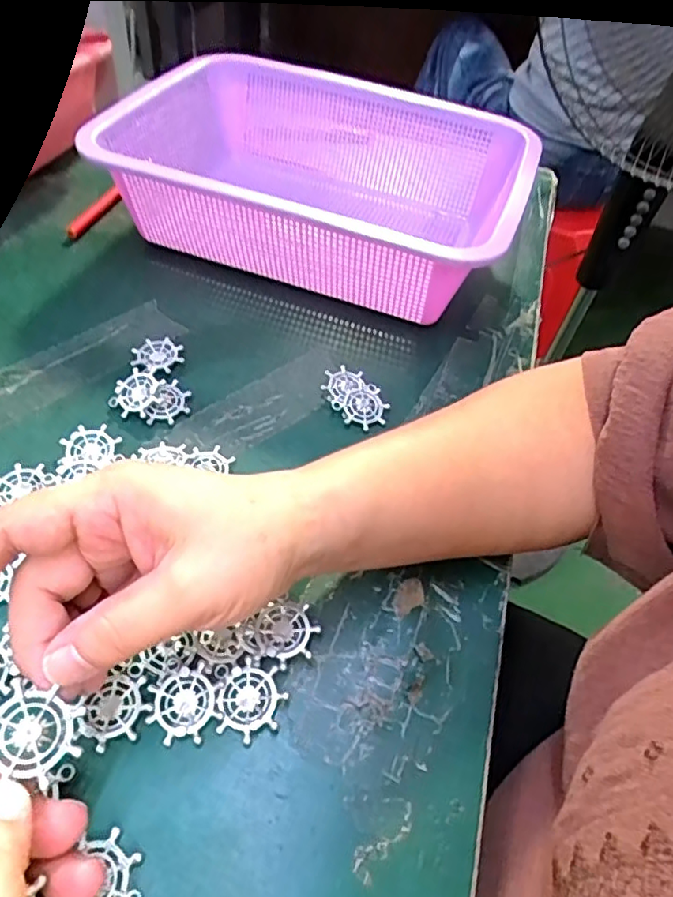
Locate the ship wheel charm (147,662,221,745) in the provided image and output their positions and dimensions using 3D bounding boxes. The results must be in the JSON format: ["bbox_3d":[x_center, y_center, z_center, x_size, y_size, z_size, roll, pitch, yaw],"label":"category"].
[{"bbox_3d":[-0.065,0.109,0.250,0.027,0.004,0.028,-17,55,-18],"label":"ship wheel charm"}]

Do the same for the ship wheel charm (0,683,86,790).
[{"bbox_3d":[-0.099,0.092,0.188,0.032,0.004,0.025,17,56,-26],"label":"ship wheel charm"}]

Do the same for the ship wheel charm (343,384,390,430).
[{"bbox_3d":[0.019,-0.027,0.370,0.026,0.006,0.031,15,51,6],"label":"ship wheel charm"}]

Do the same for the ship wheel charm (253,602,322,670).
[{"bbox_3d":[-0.023,0.084,0.270,0.027,0.004,0.027,0,54,0],"label":"ship wheel charm"}]

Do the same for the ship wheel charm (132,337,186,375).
[{"bbox_3d":[-0.117,-0.061,0.385,0.032,0.005,0.031,3,51,-3],"label":"ship wheel charm"}]

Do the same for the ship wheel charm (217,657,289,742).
[{"bbox_3d":[-0.036,0.108,0.255,0.026,0.007,0.031,18,52,9],"label":"ship wheel charm"}]

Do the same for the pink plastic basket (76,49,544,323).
[{"bbox_3d":[-0.014,-0.206,0.466,0.277,0.088,0.218,20,52,10],"label":"pink plastic basket"}]

